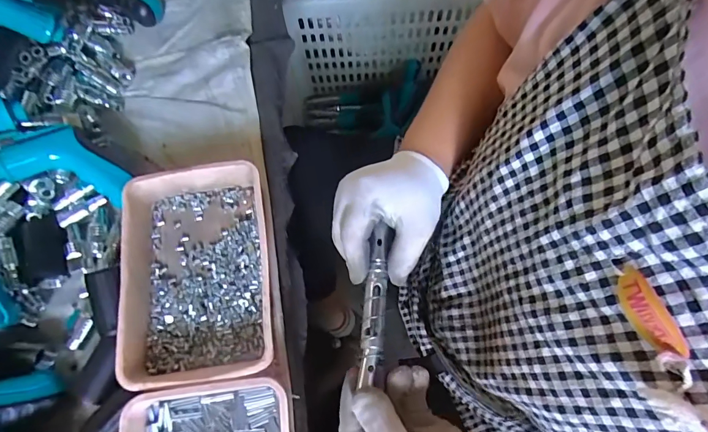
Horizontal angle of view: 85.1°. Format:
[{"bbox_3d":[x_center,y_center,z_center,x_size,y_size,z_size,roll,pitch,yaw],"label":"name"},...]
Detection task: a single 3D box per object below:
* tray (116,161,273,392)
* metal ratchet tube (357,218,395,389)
[{"bbox_3d":[-0.152,0.053,0.376,0.145,0.040,0.202,-10,72,-1],"label":"tray"},{"bbox_3d":[0.017,0.065,0.300,0.017,0.013,0.120,5,67,4],"label":"metal ratchet tube"}]

